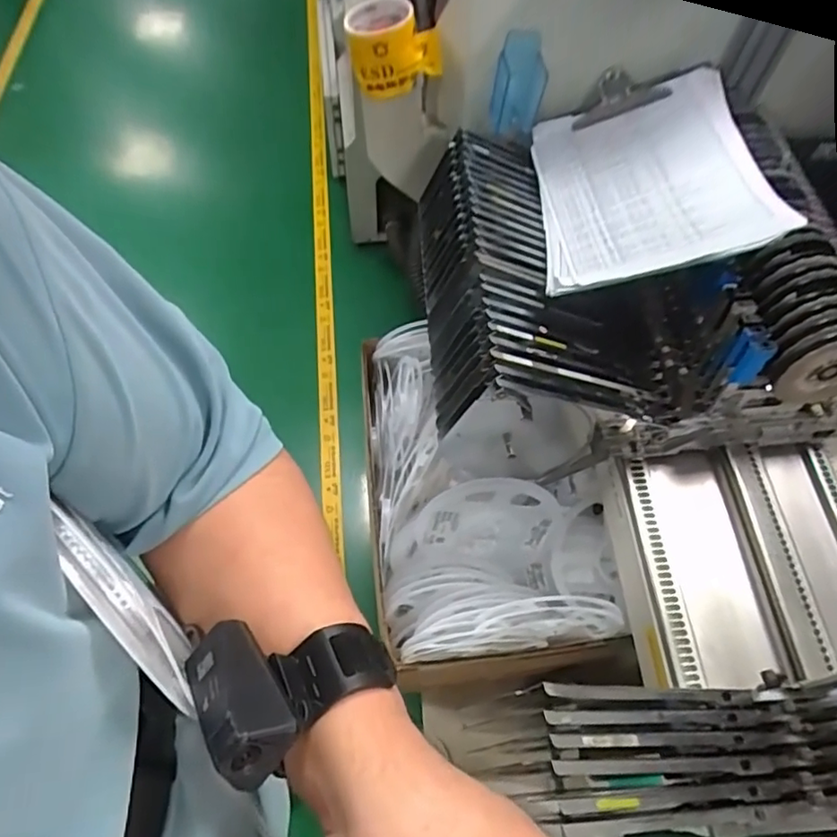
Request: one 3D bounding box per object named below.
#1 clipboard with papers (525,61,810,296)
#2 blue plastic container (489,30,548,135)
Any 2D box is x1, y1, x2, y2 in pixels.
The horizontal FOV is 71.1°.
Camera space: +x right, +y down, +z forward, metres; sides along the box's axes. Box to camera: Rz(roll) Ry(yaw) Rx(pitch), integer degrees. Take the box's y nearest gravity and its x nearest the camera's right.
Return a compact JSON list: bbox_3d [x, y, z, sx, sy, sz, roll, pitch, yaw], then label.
[{"bbox_3d":[0.246,-0.271,0.658,0.223,0.035,0.309,-15,54,20],"label":"clipboard with papers"},{"bbox_3d":[0.120,-0.395,0.698,0.064,0.105,0.031,11,61,4],"label":"blue plastic container"}]

